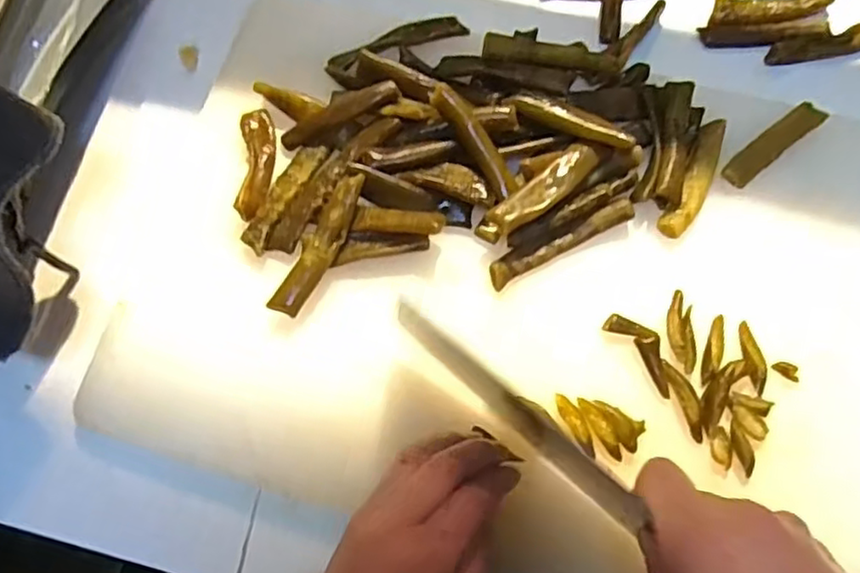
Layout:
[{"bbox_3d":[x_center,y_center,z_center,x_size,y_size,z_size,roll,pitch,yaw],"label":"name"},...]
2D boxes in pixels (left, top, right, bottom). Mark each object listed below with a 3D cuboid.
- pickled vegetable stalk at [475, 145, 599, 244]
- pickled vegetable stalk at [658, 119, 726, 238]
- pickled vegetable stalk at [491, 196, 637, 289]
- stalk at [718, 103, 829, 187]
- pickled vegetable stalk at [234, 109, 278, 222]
[{"bbox_3d":[0.067,-0.057,0.407,0.083,0.012,0.021,-36,74,-8],"label":"pickled vegetable stalk"},{"bbox_3d":[0.167,-0.066,0.422,0.018,0.017,0.082,28,76,11],"label":"pickled vegetable stalk"},{"bbox_3d":[0.080,-0.026,0.411,0.096,0.015,0.015,-27,73,-5],"label":"pickled vegetable stalk"},{"bbox_3d":[0.219,-0.091,0.431,0.079,0.006,0.019,-37,71,-10],"label":"stalk"},{"bbox_3d":[-0.113,-0.082,0.438,0.022,0.012,0.081,-5,72,2],"label":"pickled vegetable stalk"}]

